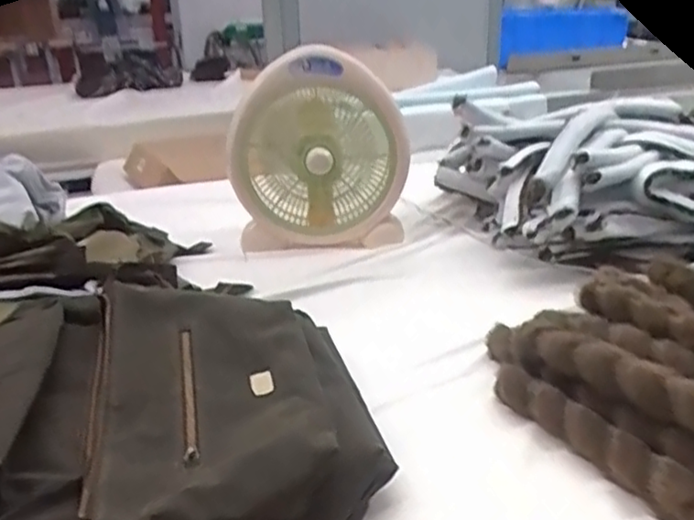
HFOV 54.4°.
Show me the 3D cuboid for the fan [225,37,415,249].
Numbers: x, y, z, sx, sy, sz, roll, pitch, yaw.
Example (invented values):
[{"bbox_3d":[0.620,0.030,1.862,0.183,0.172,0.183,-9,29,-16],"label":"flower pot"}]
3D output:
[{"bbox_3d":[-0.038,-0.150,1.000,0.248,0.303,0.109,-10,24,-17],"label":"fan"}]

